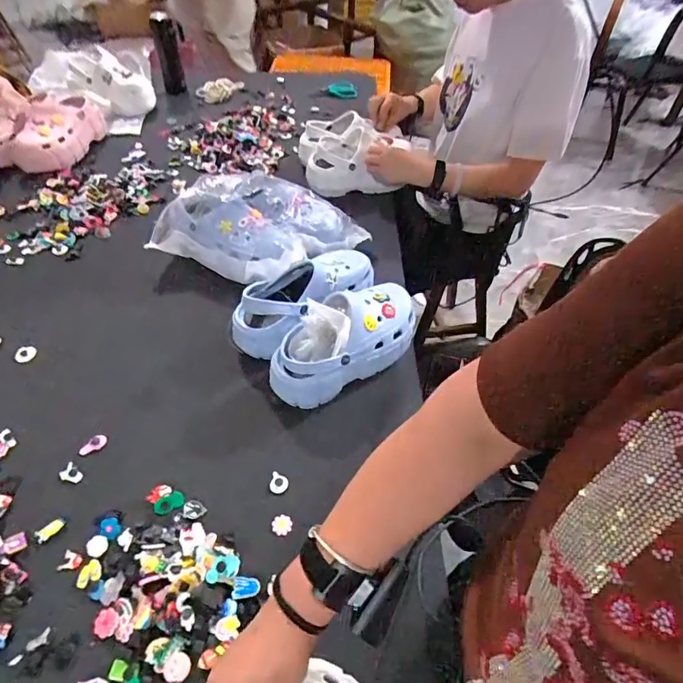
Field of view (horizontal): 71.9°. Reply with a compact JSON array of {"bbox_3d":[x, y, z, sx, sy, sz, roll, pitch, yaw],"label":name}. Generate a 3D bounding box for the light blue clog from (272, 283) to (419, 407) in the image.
[{"bbox_3d":[0.009,-0.005,0.715,0.263,0.097,0.101,-26,55,-22],"label":"light blue clog"}]

